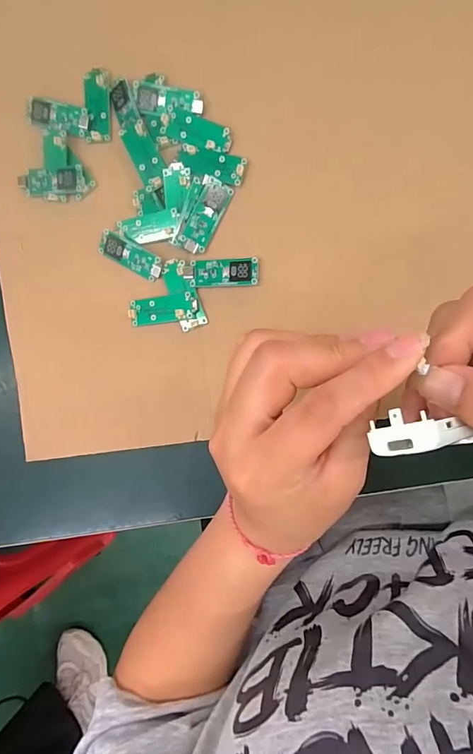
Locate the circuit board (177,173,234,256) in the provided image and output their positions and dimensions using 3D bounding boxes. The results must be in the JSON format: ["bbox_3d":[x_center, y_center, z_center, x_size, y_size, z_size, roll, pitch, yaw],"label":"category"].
[{"bbox_3d":[-0.022,-0.112,0.289,0.022,0.004,0.052,22,95,-12],"label":"circuit board"}]

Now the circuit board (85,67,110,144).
[{"bbox_3d":[-0.101,-0.197,0.303,0.018,0.007,0.050,0,92,8],"label":"circuit board"}]

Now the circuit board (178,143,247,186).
[{"bbox_3d":[-0.017,-0.147,0.287,0.047,0.006,0.021,14,84,2],"label":"circuit board"}]

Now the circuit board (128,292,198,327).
[{"bbox_3d":[-0.053,-0.049,0.299,0.050,0.009,0.019,-5,91,9],"label":"circuit board"}]

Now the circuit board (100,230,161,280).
[{"bbox_3d":[-0.076,-0.087,0.301,0.050,0.004,0.017,29,107,6],"label":"circuit board"}]

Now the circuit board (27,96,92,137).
[{"bbox_3d":[-0.131,-0.190,0.305,0.050,0.008,0.024,14,89,5],"label":"circuit board"}]

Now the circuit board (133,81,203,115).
[{"bbox_3d":[-0.048,-0.193,0.290,0.050,0.004,0.018,10,93,8],"label":"circuit board"}]

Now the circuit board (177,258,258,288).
[{"bbox_3d":[-0.012,-0.072,0.290,0.055,0.005,0.019,0,92,8],"label":"circuit board"}]

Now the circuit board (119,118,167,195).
[{"bbox_3d":[-0.064,-0.155,0.292,0.019,0.006,0.046,-24,88,8],"label":"circuit board"}]

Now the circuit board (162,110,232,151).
[{"bbox_3d":[-0.028,-0.171,0.289,0.051,0.004,0.020,20,95,7],"label":"circuit board"}]

